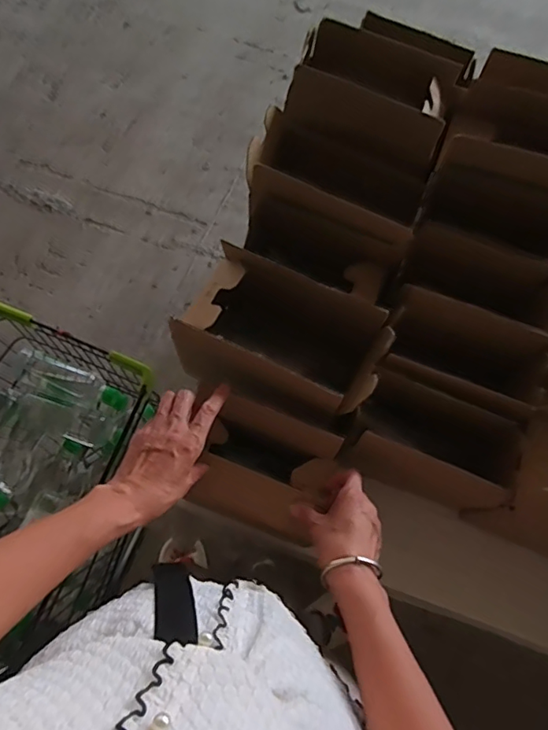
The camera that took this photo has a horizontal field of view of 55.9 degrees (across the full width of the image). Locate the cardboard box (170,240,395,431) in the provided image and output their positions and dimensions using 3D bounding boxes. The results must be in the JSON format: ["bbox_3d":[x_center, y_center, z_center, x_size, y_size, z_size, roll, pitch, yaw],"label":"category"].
[{"bbox_3d":[0.010,-0.017,0.672,0.231,0.173,0.163,27,73,8],"label":"cardboard box"}]

